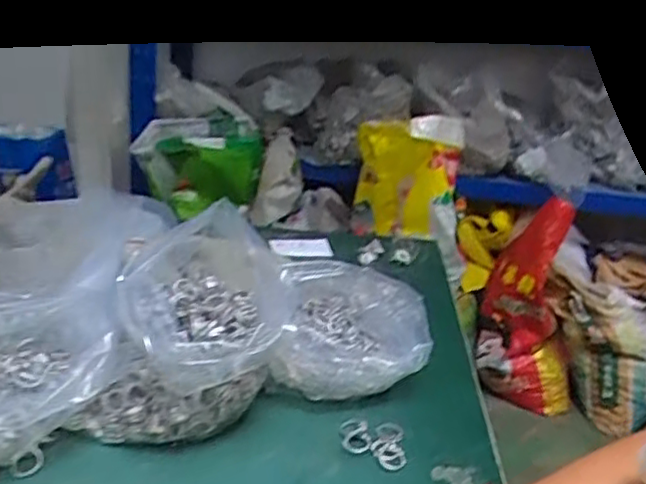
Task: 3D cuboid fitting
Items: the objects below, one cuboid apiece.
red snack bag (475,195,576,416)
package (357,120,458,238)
[{"bbox_3d":[0.578,0.186,1.816,0.278,0.568,0.181,13,22,16],"label":"red snack bag"},{"bbox_3d":[0.213,-0.169,1.759,0.244,0.291,0.195,14,23,21],"label":"package"}]

